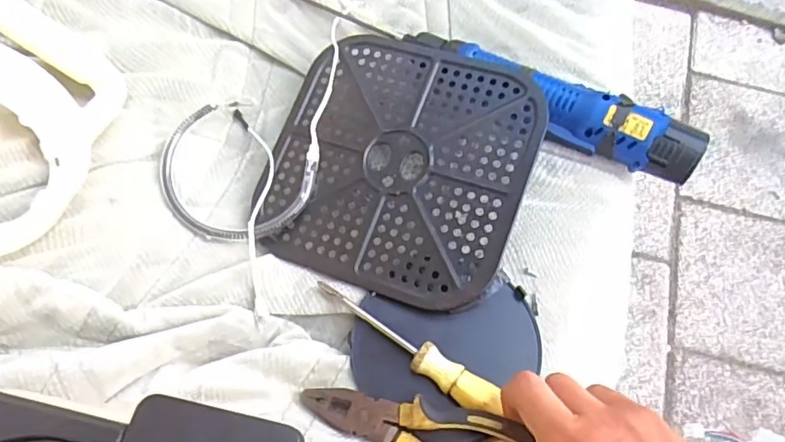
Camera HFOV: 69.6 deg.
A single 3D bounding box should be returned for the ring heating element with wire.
[{"bbox_3d":[-0.126,-0.062,0.503,0.127,0.029,0.298,9,68,0],"label":"ring heating element with wire"}]

